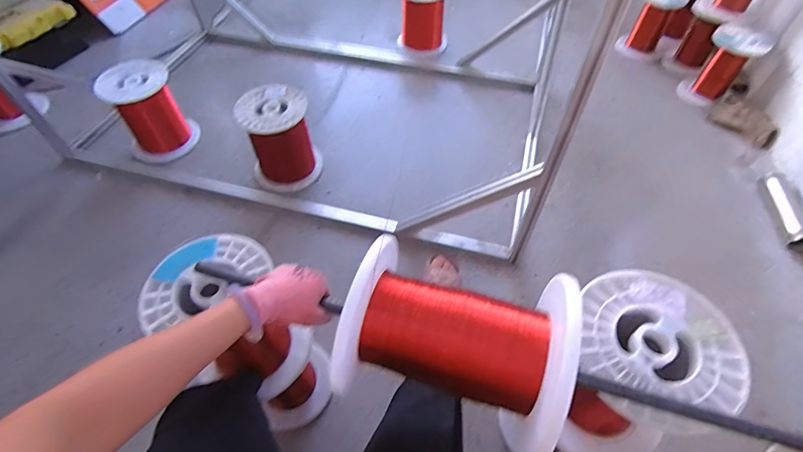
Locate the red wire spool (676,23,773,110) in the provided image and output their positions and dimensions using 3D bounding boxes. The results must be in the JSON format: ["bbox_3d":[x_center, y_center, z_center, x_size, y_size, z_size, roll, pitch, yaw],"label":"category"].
[{"bbox_3d":[1.139,-0.562,1.446,0.162,0.234,0.167,0,53,0],"label":"red wire spool"}]

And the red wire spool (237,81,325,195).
[{"bbox_3d":[-0.361,-0.260,1.223,0.196,0.247,0.185,0,53,0],"label":"red wire spool"}]

